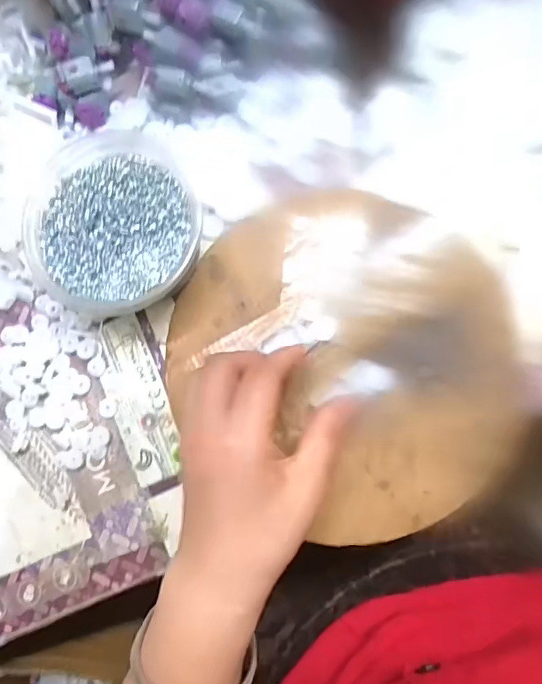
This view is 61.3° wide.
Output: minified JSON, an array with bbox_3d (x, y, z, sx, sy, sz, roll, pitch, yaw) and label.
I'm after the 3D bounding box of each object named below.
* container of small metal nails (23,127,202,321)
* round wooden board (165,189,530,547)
[{"bbox_3d":[-0.097,-0.075,0.298,0.101,0.049,0.120,-24,83,2],"label":"container of small metal nails"},{"bbox_3d":[0.054,0.004,0.301,0.225,0.019,0.196,43,89,8],"label":"round wooden board"}]

